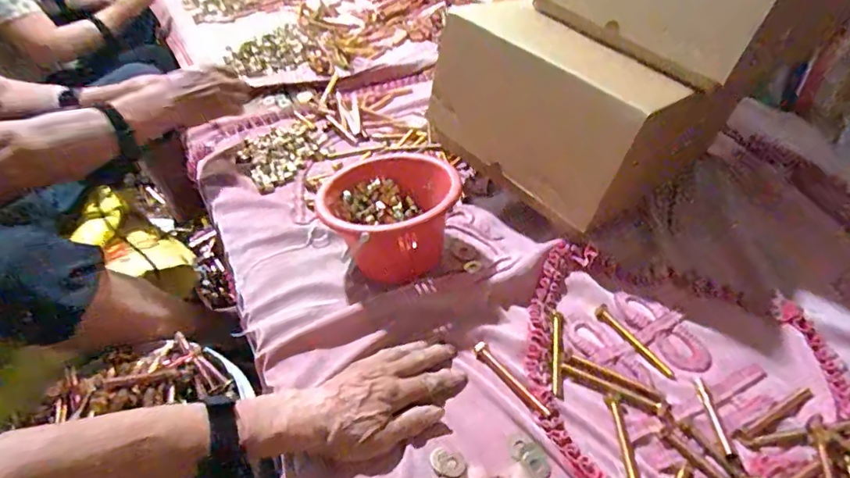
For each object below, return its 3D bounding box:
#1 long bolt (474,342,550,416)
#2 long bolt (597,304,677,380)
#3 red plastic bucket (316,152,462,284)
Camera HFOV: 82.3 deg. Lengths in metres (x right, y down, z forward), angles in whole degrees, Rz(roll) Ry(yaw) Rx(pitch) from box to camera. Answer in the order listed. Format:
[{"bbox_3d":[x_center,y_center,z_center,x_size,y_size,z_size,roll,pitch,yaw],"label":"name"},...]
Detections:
[{"bbox_3d":[0.090,0.147,0.511,0.014,0.012,0.103,-31,49,-22],"label":"long bolt"},{"bbox_3d":[0.231,0.114,0.540,0.015,0.008,0.108,-23,47,-15],"label":"long bolt"},{"bbox_3d":[-0.043,-0.034,0.625,0.160,0.105,0.157,-2,43,2],"label":"red plastic bucket"}]

